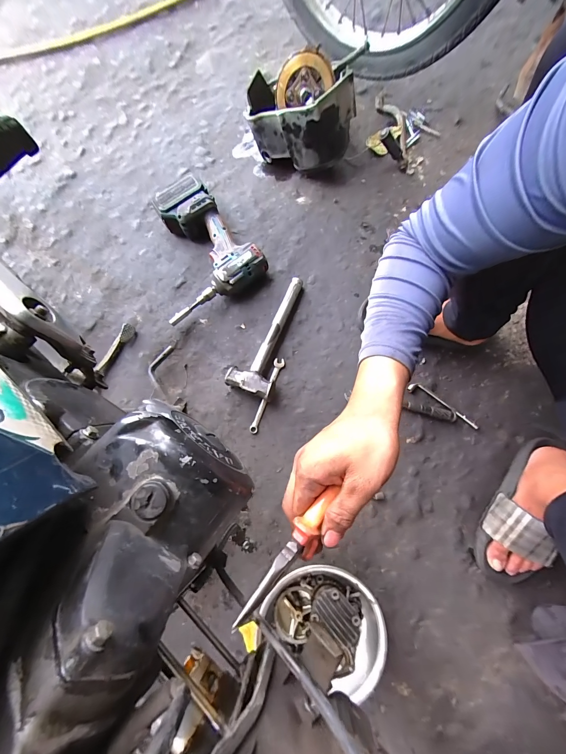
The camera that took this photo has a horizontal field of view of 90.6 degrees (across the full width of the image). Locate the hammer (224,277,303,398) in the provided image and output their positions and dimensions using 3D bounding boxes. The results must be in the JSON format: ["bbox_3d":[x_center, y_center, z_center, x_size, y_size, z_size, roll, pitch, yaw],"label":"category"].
[{"bbox_3d":[-0.031,-0.093,0.577,0.086,0.046,0.259,19,81,4],"label":"hammer"}]

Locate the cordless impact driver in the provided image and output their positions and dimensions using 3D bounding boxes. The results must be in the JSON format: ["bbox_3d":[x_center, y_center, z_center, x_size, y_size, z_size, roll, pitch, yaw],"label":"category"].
[{"bbox_3d":[-0.185,-0.274,0.593,0.226,0.077,0.252,-28,81,-4],"label":"cordless impact driver"}]

